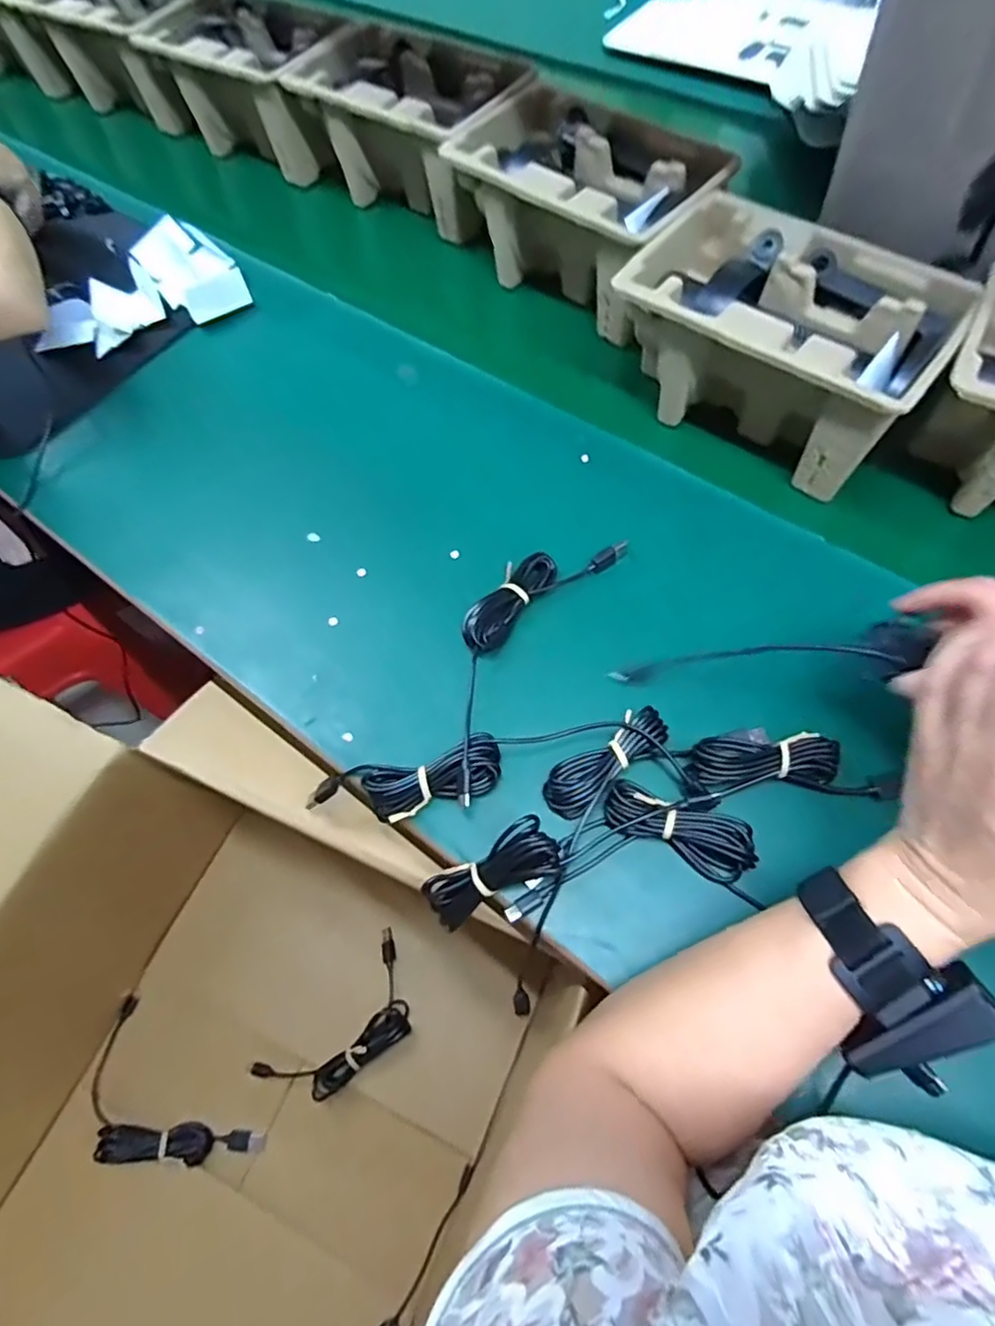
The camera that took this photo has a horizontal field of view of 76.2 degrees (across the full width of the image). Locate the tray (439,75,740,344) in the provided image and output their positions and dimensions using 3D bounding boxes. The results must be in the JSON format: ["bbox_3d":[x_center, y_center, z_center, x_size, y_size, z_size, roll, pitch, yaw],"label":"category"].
[{"bbox_3d":[0.070,-0.413,0.583,0.245,0.107,0.148,39,70,20],"label":"tray"}]

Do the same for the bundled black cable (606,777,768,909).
[{"bbox_3d":[0.112,0.102,0.380,0.097,0.016,0.037,22,65,13],"label":"bundled black cable"}]

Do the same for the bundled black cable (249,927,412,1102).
[{"bbox_3d":[-0.139,0.340,0.586,0.080,0.032,0.164,40,70,21],"label":"bundled black cable"}]

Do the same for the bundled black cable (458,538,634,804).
[{"bbox_3d":[0.007,-0.014,0.442,0.075,0.019,0.218,28,66,16],"label":"bundled black cable"}]

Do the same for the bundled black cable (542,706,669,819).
[{"bbox_3d":[0.070,0.061,0.398,0.087,0.019,0.030,-31,65,-14],"label":"bundled black cable"}]

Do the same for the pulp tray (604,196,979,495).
[{"bbox_3d":[0.215,-0.242,0.493,0.222,0.104,0.147,36,69,19],"label":"pulp tray"}]

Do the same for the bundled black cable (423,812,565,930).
[{"bbox_3d":[-0.003,0.126,0.379,0.088,0.026,0.031,-36,62,18],"label":"bundled black cable"}]

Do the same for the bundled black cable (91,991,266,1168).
[{"bbox_3d":[-0.307,0.400,0.568,0.183,0.029,0.093,36,68,19],"label":"bundled black cable"}]

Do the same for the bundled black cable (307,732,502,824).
[{"bbox_3d":[-0.063,0.080,0.411,0.133,0.024,0.045,-13,61,9],"label":"bundled black cable"}]

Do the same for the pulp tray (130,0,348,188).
[{"bbox_3d":[-0.278,-0.661,0.729,0.248,0.106,0.137,33,67,18],"label":"pulp tray"}]

